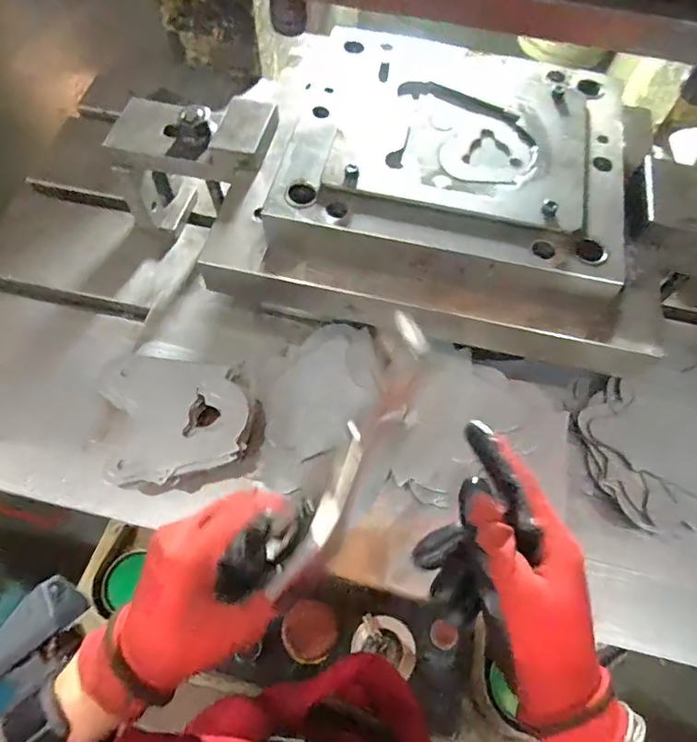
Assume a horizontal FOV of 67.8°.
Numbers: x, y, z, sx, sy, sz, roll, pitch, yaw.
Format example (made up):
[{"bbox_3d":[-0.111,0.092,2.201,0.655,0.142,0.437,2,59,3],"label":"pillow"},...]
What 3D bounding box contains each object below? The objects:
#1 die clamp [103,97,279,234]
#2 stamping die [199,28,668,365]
[{"bbox_3d":[-0.175,-0.236,0.621,0.185,0.161,0.093,14,63,6],"label":"die clamp"},{"bbox_3d":[0.094,-0.187,0.536,0.421,0.109,0.302,9,63,3],"label":"stamping die"}]

